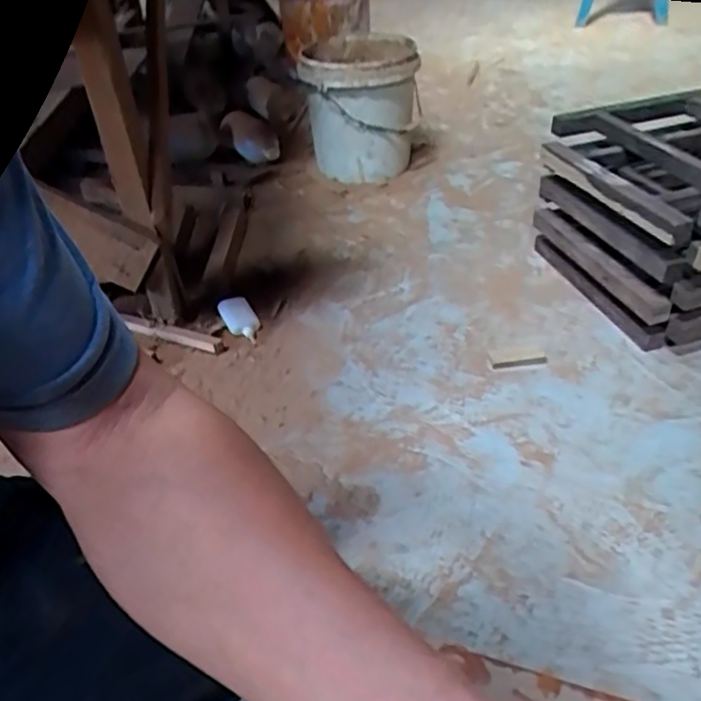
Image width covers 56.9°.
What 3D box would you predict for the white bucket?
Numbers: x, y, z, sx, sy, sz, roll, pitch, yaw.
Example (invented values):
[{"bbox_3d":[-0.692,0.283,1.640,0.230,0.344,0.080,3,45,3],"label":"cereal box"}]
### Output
[{"bbox_3d":[0.027,-0.546,1.479,0.255,0.266,0.281,-2,39,3],"label":"white bucket"}]

